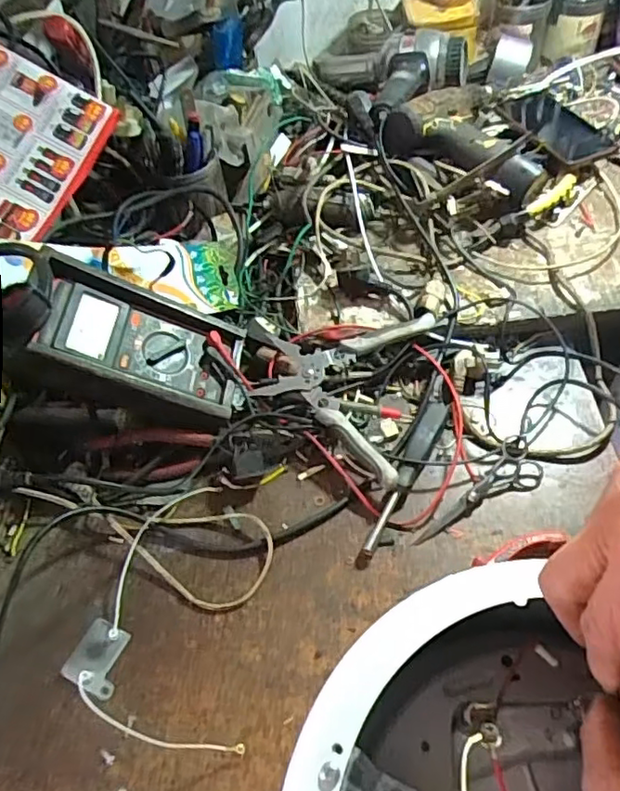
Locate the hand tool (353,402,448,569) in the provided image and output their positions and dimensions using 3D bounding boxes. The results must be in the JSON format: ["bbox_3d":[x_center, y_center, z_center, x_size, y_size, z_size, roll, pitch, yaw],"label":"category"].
[{"bbox_3d":[0.085,0.070,0.531,0.022,0.022,0.174,20,58,18],"label":"hand tool"}]

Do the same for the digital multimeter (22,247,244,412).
[{"bbox_3d":[-0.155,-0.047,0.548,0.186,0.038,0.101,19,62,-23],"label":"digital multimeter"}]

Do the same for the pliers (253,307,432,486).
[{"bbox_3d":[0.024,-0.019,0.572,0.150,0.022,0.171,13,56,13],"label":"pliers"}]

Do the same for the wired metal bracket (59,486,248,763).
[{"bbox_3d":[-0.128,0.170,0.469,0.125,0.022,0.207,-11,54,-4],"label":"wired metal bracket"}]

